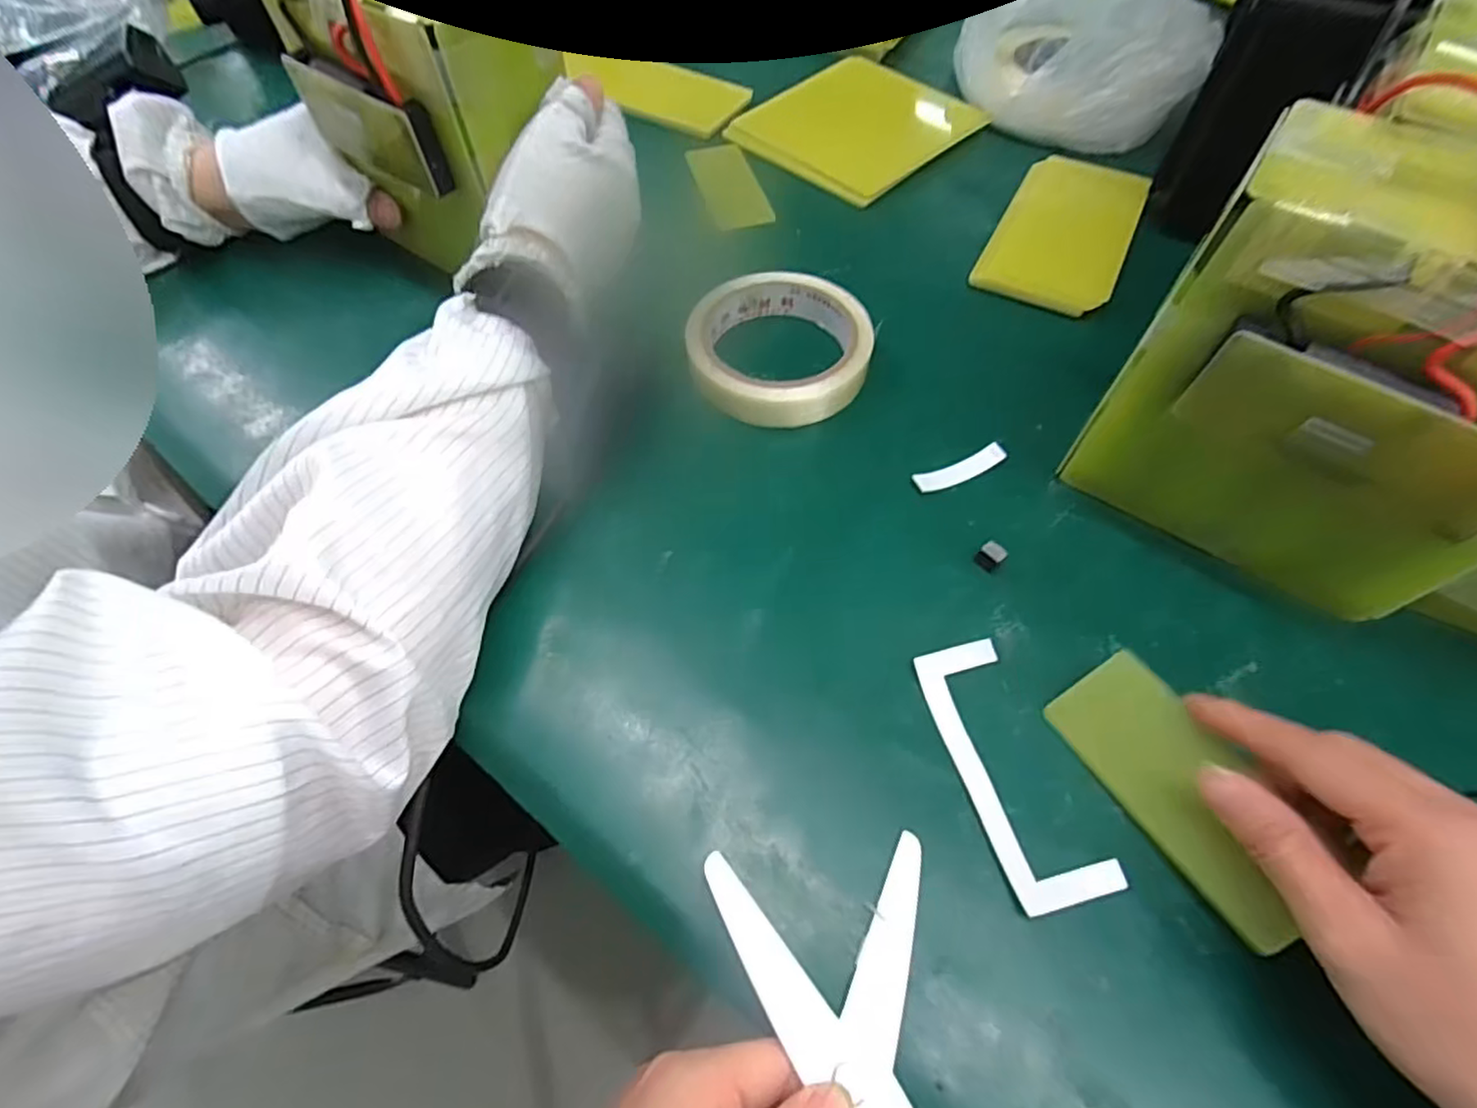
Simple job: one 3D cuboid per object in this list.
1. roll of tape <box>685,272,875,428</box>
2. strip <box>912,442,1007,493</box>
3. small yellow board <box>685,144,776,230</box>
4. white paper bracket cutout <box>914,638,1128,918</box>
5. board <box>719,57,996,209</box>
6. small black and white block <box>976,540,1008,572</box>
[{"bbox_3d":[0.022,-0.110,0.354,0.096,0.025,0.095,0,59,1],"label":"roll of tape"},{"bbox_3d":[0.109,-0.042,0.323,0.049,0.005,0.012,-22,61,-12],"label":"strip"},{"bbox_3d":[-0.007,-0.257,0.457,0.040,0.005,0.095,-14,60,-7],"label":"small yellow board"},{"bbox_3d":[0.103,0.080,0.249,0.037,0.006,0.098,-17,59,-3],"label":"white paper bracket cutout"},{"bbox_3d":[0.087,-0.320,0.487,0.145,0.010,0.136,-39,66,-20],"label":"board"},{"bbox_3d":[0.113,0.001,0.295,0.010,0.011,0.008,36,66,20],"label":"small black and white block"}]

